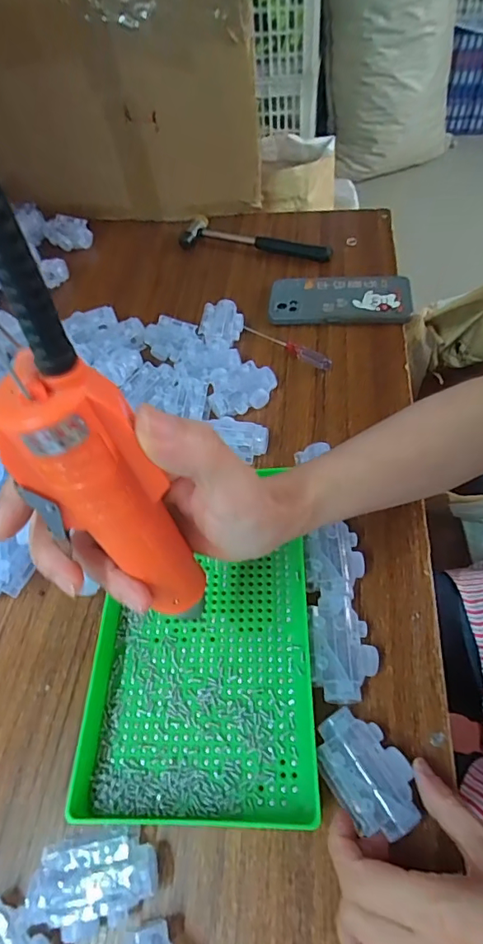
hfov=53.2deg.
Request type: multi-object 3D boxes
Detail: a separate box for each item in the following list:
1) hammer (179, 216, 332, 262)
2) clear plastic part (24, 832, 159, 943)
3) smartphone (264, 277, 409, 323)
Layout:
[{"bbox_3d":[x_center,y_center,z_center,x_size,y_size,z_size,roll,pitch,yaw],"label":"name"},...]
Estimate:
[{"bbox_3d":[0.017,-0.316,0.664,0.218,0.019,0.051,20,60,18],"label":"hammer"},{"bbox_3d":[-0.086,0.238,0.279,0.071,0.026,0.043,-10,55,-1],"label":"clear plastic part"},{"bbox_3d":[0.117,-0.208,0.576,0.160,0.017,0.075,4,56,8],"label":"smartphone"}]

